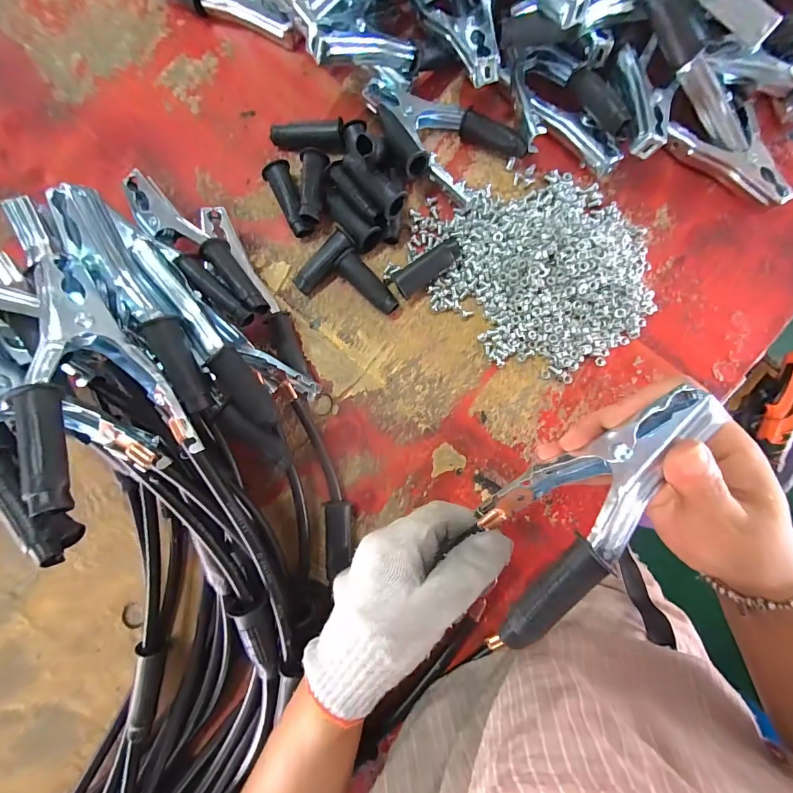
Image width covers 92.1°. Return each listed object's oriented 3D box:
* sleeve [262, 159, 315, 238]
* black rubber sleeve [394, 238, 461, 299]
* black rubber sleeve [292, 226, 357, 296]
[{"bbox_3d":[-0.093,-0.171,0.335,0.022,0.017,0.065,-23,86,-2],"label":"sleeve"},{"bbox_3d":[0.027,-0.108,0.322,0.060,0.023,0.019,-34,86,10],"label":"black rubber sleeve"},{"bbox_3d":[-0.062,-0.113,0.328,0.020,0.019,0.060,42,87,3],"label":"black rubber sleeve"}]

